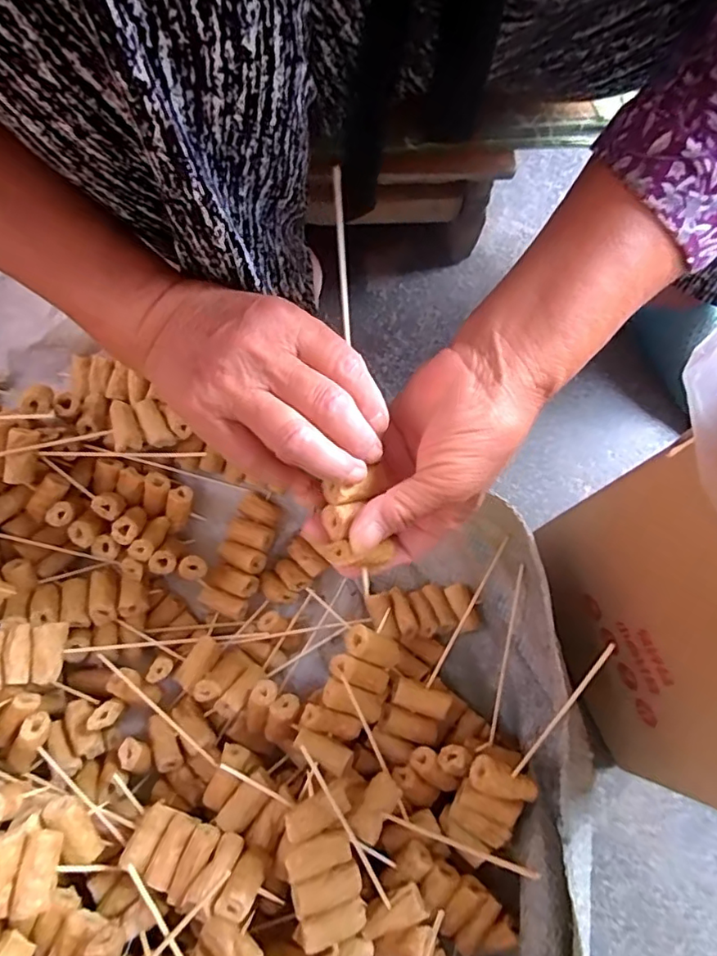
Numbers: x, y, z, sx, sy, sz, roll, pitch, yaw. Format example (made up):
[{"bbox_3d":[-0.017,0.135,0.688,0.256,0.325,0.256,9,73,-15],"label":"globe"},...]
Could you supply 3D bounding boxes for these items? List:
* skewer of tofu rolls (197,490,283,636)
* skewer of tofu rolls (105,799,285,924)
[{"bbox_3d":[-0.096,0.064,0.446,0.040,0.020,0.107,15,75,2],"label":"skewer of tofu rolls"},{"bbox_3d":[-0.098,0.223,0.324,0.111,0.014,0.041,15,45,17],"label":"skewer of tofu rolls"}]

